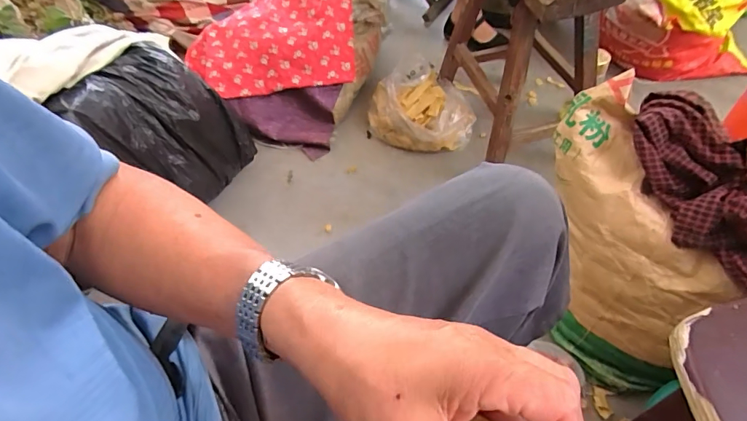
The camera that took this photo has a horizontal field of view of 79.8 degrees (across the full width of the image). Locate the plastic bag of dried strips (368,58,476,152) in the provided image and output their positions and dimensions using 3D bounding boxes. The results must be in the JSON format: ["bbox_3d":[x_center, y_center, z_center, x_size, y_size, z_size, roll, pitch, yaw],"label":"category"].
[{"bbox_3d":[0.122,-0.273,1.148,0.267,0.116,0.256,4,52,9],"label":"plastic bag of dried strips"}]

